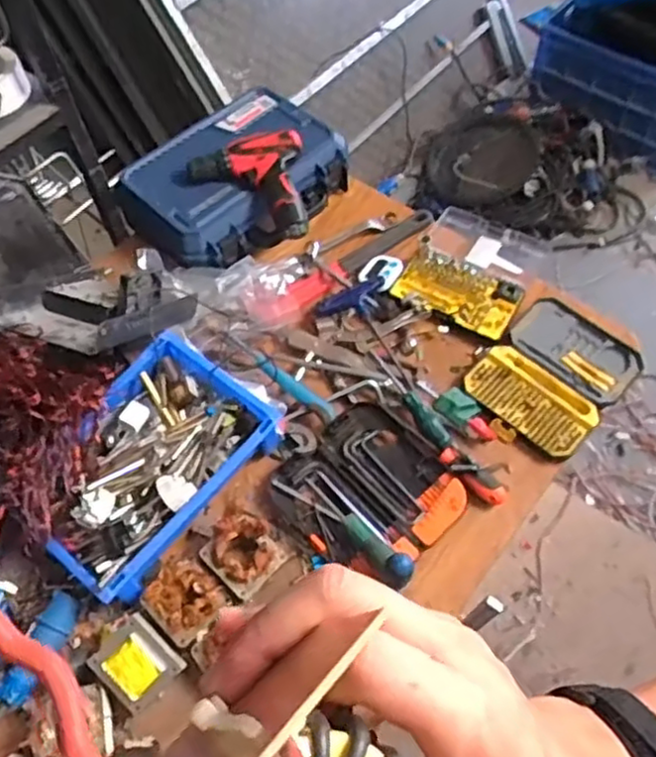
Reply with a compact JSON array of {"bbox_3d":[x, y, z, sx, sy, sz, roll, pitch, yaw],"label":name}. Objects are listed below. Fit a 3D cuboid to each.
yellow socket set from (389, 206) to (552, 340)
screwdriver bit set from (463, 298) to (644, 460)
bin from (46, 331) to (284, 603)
[{"bbox_3d":[0.237,-0.188,1.111,0.188,0.021,0.233,23,62,17],"label":"yellow socket set"},{"bbox_3d":[0.330,-0.007,1.007,0.181,0.030,0.252,38,67,23],"label":"screwdriver bit set"},{"bbox_3d":[-0.234,0.113,0.900,0.206,0.089,0.311,33,65,21],"label":"bin"}]

